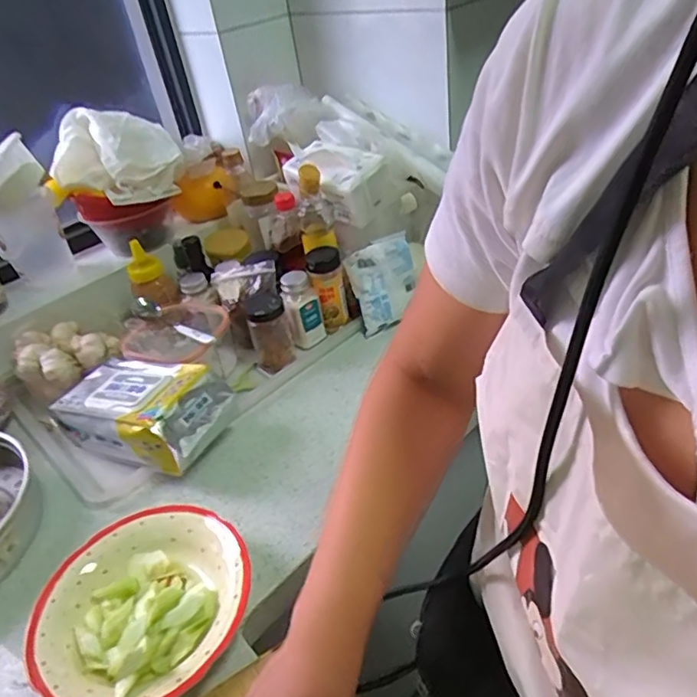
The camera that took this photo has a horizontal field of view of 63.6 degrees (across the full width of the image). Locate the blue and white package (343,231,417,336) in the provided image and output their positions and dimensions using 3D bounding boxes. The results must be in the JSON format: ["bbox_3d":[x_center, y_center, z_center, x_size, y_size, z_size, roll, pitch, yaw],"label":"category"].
[{"bbox_3d":[0.057,-0.100,0.869,0.099,0.137,0.029,-17,9,5],"label":"blue and white package"}]

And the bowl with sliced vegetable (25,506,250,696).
[{"bbox_3d":[-0.197,0.251,0.545,0.196,0.053,0.196,-5,38,4],"label":"bowl with sliced vegetable"}]

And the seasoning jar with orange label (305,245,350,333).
[{"bbox_3d":[-0.031,-0.089,0.883,0.052,0.131,0.052,-5,38,4],"label":"seasoning jar with orange label"}]

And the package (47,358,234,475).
[{"bbox_3d":[-0.269,0.082,0.735,0.233,0.103,0.119,13,42,24],"label":"package"}]

